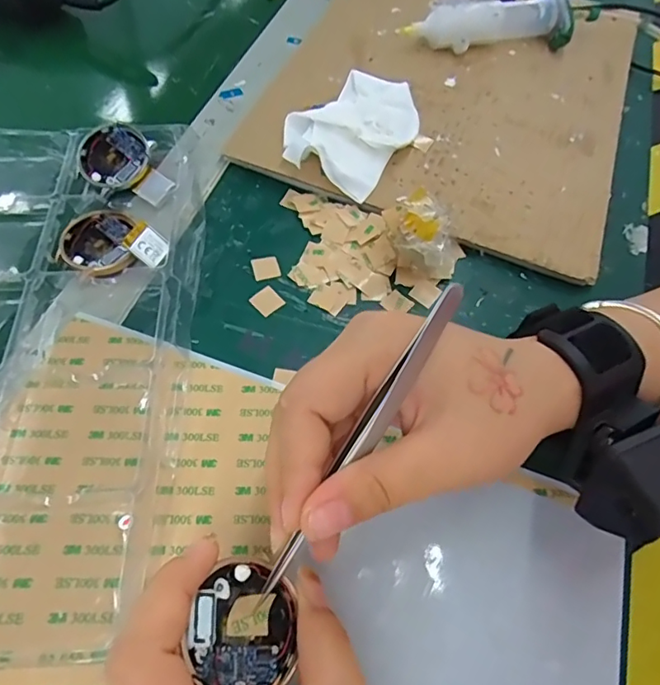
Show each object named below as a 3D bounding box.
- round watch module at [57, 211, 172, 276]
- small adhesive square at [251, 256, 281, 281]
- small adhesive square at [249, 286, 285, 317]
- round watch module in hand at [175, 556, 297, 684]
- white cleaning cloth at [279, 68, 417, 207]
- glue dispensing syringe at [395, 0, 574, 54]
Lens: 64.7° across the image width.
[{"bbox_3d":[-0.126,-0.057,0.295,0.059,0.019,0.043,34,62,14],"label":"round watch module"},{"bbox_3d":[-0.038,-0.045,0.311,0.015,0.004,0.017,-14,63,-10],"label":"small adhesive square"},{"bbox_3d":[-0.036,-0.024,0.297,0.015,0.004,0.015,42,65,18],"label":"small adhesive square"},{"bbox_3d":[-0.030,0.096,0.175,0.036,0.008,0.042,22,44,-25],"label":"round watch module in hand"},{"bbox_3d":[0.018,-0.146,0.355,0.073,0.021,0.110,32,62,13],"label":"white cleaning cloth"},{"bbox_3d":[0.124,-0.256,0.416,0.136,0.033,0.036,-8,61,-10],"label":"glue dispensing syringe"}]

